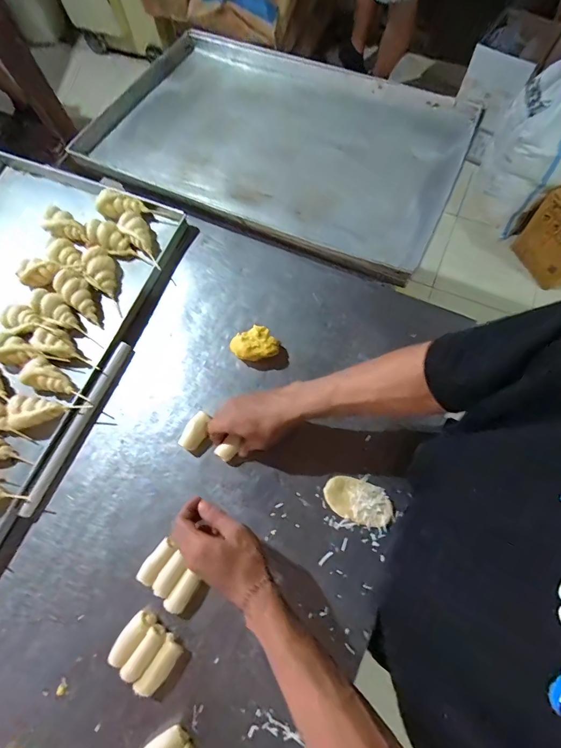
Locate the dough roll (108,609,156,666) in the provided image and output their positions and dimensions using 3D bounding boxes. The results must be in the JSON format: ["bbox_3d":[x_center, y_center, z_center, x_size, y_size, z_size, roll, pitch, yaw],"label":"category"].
[{"bbox_3d":[-0.193,0.343,0.485,0.028,0.026,0.064,32,75,12],"label":"dough roll"}]

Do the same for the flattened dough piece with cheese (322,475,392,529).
[{"bbox_3d":[0.109,0.178,0.531,0.093,0.012,0.056,19,73,8],"label":"flattened dough piece with cheese"}]

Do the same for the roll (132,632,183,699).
[{"bbox_3d":[-0.152,0.369,0.473,0.029,0.017,0.066,30,75,11],"label":"roll"}]

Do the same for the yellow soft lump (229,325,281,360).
[{"bbox_3d":[-0.042,-0.042,0.599,0.067,0.038,0.062,-34,73,-9],"label":"yellow soft lump"}]

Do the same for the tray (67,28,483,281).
[{"bbox_3d":[-0.005,-0.473,0.757,0.692,0.055,0.460,23,69,10],"label":"tray"}]

